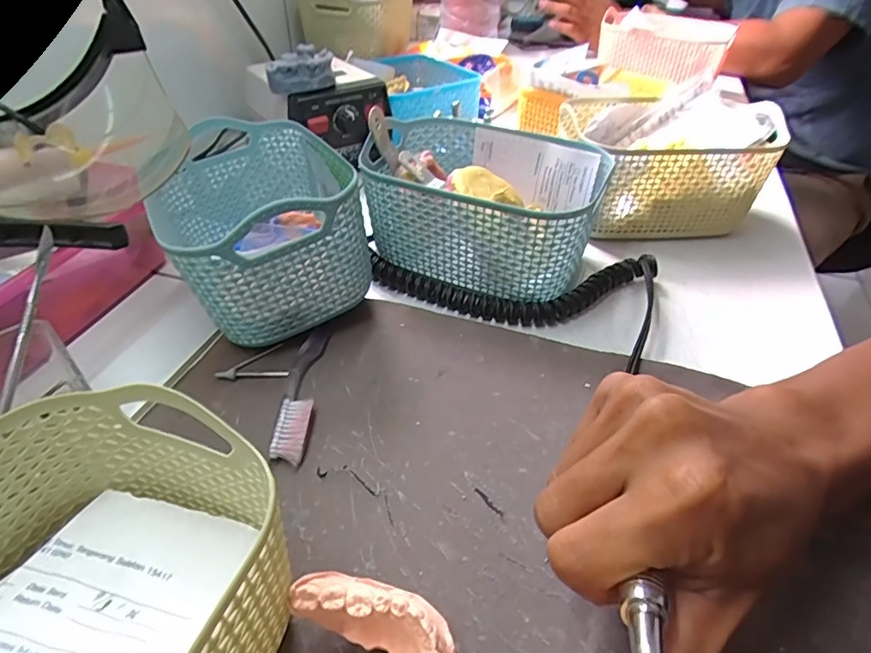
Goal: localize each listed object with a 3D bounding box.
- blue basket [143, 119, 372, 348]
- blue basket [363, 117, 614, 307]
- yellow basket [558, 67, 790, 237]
[{"bbox_3d":[-0.122,-0.073,0.354,0.116,0.095,0.177,-15,45,-18],"label":"blue basket"},{"bbox_3d":[0.033,-0.088,0.387,0.164,0.080,0.116,19,45,18],"label":"blue basket"},{"bbox_3d":[0.194,-0.142,0.454,0.173,0.088,0.126,-3,42,-6],"label":"yellow basket"}]

